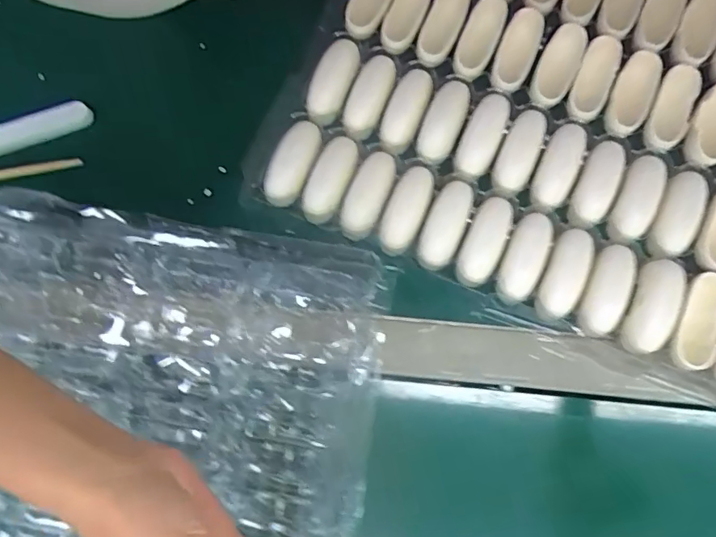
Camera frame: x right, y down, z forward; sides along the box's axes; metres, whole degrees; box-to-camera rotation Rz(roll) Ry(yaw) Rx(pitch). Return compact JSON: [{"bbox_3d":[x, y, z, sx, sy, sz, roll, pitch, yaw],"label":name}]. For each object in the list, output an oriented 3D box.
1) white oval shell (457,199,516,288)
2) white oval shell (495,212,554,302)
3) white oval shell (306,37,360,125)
[{"bbox_3d":[0.093,-0.021,0.384,0.028,0.013,0.067,21,78,5],"label":"white oval shell"},{"bbox_3d":[0.121,-0.008,0.382,0.028,0.016,0.066,22,78,5],"label":"white oval shell"},{"bbox_3d":[-0.019,-0.147,0.413,0.029,0.012,0.069,20,78,5],"label":"white oval shell"}]

